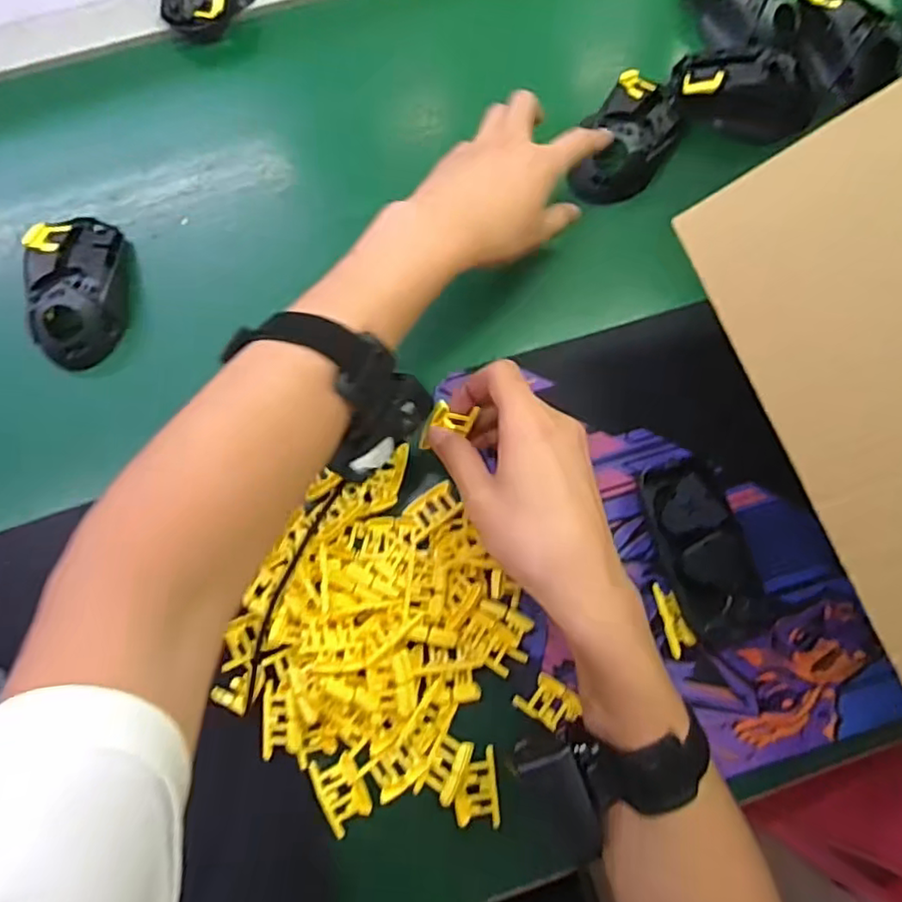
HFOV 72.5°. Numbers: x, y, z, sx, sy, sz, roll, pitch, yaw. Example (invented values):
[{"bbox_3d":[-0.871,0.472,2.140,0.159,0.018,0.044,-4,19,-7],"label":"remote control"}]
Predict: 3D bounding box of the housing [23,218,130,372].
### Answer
[{"bbox_3d":[-0.273,-0.122,0.450,0.074,0.034,0.117,-12,76,-4],"label":"housing"}]

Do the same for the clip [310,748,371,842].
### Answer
[{"bbox_3d":[-0.065,0.205,0.370,0.027,0.006,0.043,-25,77,-7],"label":"clip"}]

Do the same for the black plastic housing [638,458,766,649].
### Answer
[{"bbox_3d":[0.160,0.063,0.393,0.046,0.031,0.113,-20,86,-5],"label":"black plastic housing"}]

